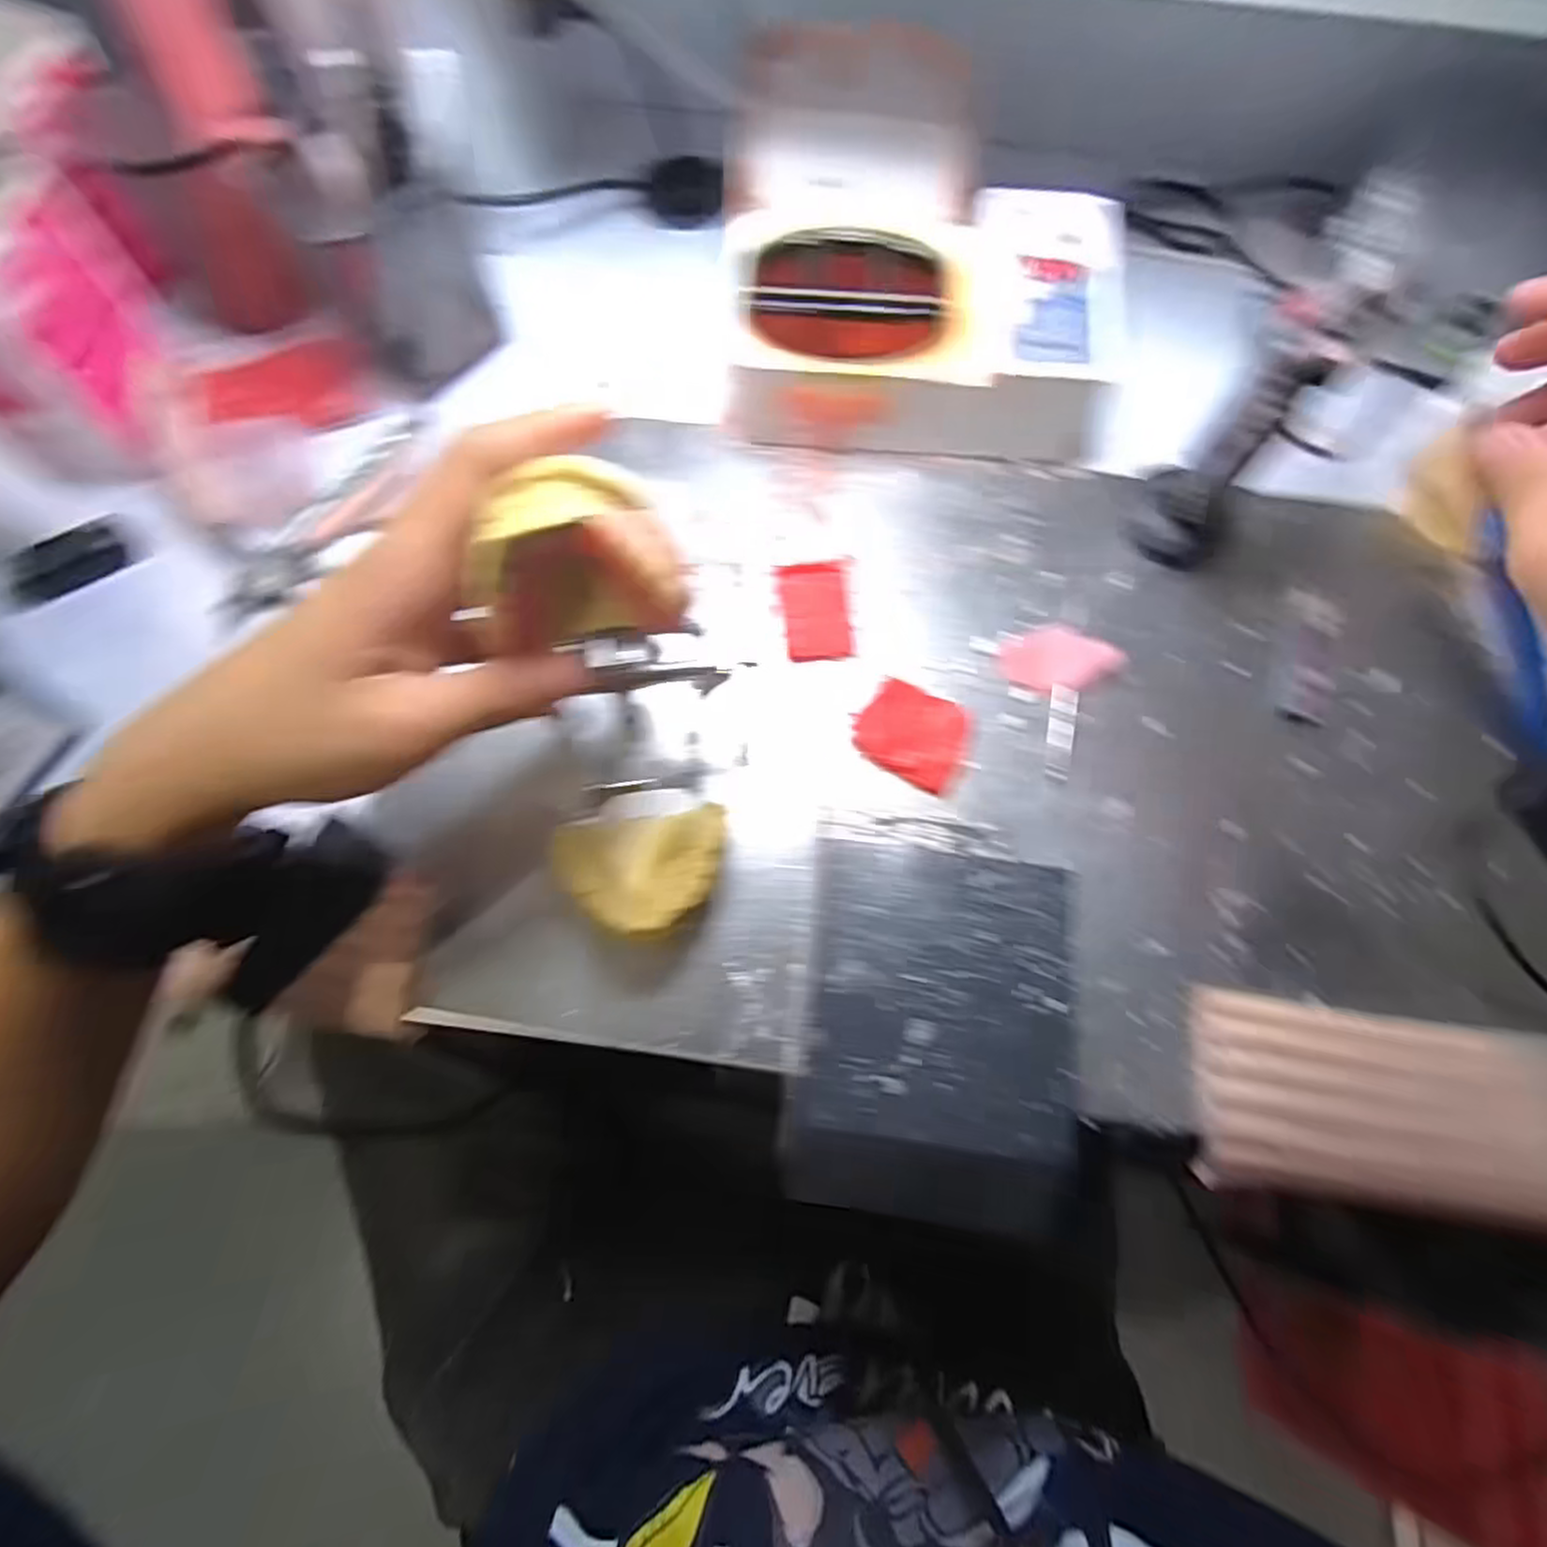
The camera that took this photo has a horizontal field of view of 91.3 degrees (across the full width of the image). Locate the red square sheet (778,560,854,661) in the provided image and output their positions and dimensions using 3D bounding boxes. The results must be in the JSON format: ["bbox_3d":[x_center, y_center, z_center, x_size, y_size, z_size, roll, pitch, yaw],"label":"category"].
[{"bbox_3d":[0.021,-0.082,0.375,0.033,0.008,0.052,-3,70,-1],"label":"red square sheet"}]

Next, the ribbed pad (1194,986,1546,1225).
[{"bbox_3d":[0.268,0.135,0.299,0.188,0.015,0.072,6,71,3],"label":"ribbed pad"}]

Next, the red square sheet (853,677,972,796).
[{"bbox_3d":[0.065,-0.019,0.353,0.049,0.006,0.040,27,73,10],"label":"red square sheet"}]

